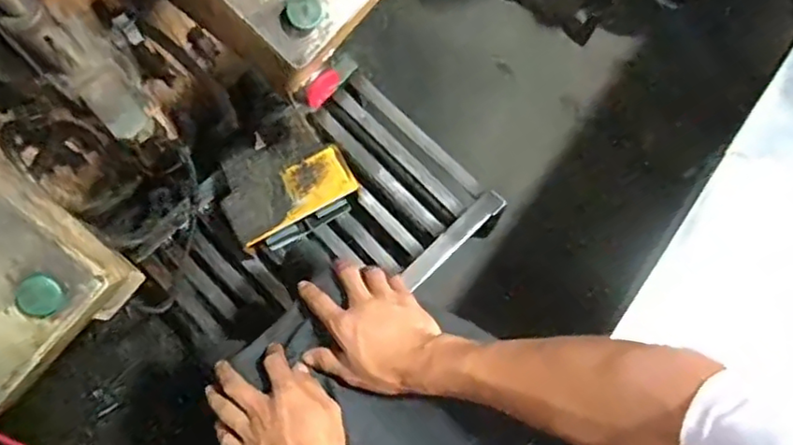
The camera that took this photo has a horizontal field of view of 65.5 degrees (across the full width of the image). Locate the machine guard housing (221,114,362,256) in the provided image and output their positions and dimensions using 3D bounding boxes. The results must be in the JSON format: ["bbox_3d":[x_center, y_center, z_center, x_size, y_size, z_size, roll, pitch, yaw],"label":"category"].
[{"bbox_3d":[-0.214,-0.082,1.134,0.217,0.139,0.208,-31,78,-6],"label":"machine guard housing"}]

